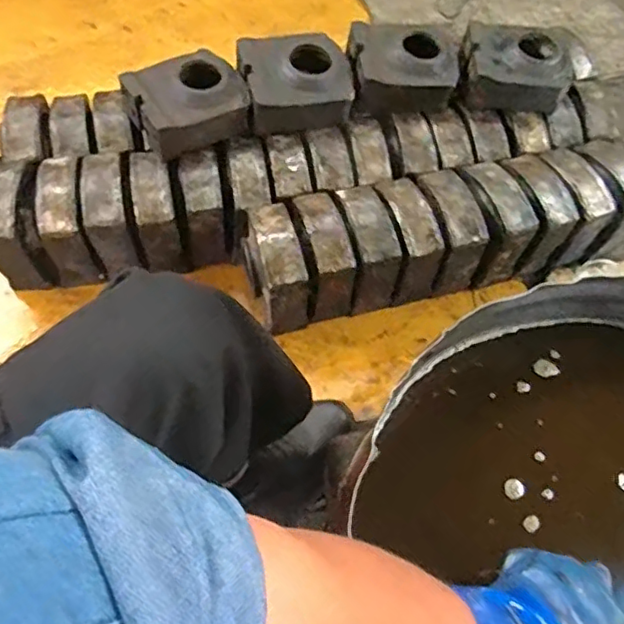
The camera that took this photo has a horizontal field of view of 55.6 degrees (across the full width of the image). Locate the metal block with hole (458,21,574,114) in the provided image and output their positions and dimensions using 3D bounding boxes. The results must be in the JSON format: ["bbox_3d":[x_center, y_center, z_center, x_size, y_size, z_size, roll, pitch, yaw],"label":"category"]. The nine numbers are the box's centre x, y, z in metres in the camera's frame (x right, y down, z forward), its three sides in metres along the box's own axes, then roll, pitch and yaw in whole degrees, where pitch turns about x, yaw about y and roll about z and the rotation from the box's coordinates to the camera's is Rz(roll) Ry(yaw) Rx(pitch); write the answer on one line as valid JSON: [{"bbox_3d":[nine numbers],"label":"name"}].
[{"bbox_3d":[0.374,-0.454,1.098,0.191,0.071,0.151,3,60,0],"label":"metal block with hole"}]

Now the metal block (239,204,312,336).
[{"bbox_3d":[-0.065,-0.071,0.999,0.083,0.168,0.154,-15,62,-10],"label":"metal block"}]

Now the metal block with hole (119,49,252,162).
[{"bbox_3d":[-0.210,-0.358,1.018,0.186,0.086,0.147,-24,64,-14],"label":"metal block with hole"}]

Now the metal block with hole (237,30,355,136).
[{"bbox_3d":[-0.029,-0.408,1.049,0.185,0.079,0.166,-13,62,-9],"label":"metal block with hole"}]

